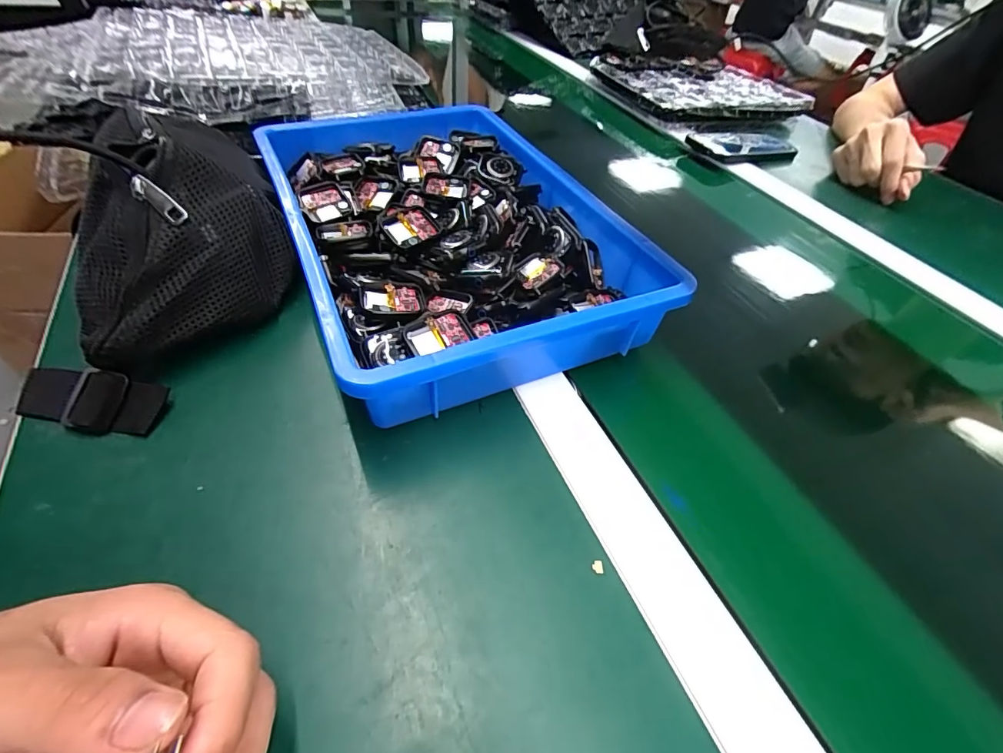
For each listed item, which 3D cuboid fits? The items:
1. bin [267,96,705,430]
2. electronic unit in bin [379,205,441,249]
[{"bbox_3d":[-0.053,-0.133,0.416,0.242,0.069,0.379,-17,51,-21],"label":"bin"},{"bbox_3d":[-0.076,-0.124,0.379,0.041,0.006,0.037,-37,77,-22],"label":"electronic unit in bin"}]

